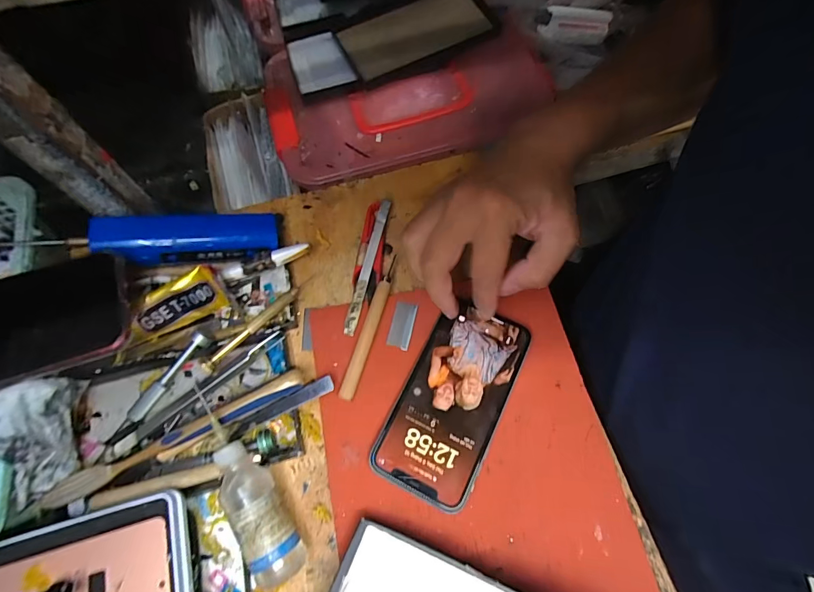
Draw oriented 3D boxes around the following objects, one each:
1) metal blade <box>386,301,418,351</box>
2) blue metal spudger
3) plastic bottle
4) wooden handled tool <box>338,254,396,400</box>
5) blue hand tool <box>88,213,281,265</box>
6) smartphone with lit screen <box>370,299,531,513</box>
[{"bbox_3d":[-0.004,0.024,0.340,0.019,0.004,0.039,13,72,2],"label":"metal blade"},{"bbox_3d":[-0.093,0.082,0.308,0.081,0.005,0.012,-26,63,-2],"label":"blue metal spudger"},{"bbox_3d":[-0.100,0.144,0.276,0.033,0.040,0.088,-34,71,-13],"label":"plastic bottle"},{"bbox_3d":[-0.030,0.024,0.336,0.011,0.010,0.121,15,68,7],"label":"wooden handled tool"},{"bbox_3d":[-0.171,-0.048,0.332,0.134,0.027,0.040,-6,66,-24],"label":"blue hand tool"},{"bbox_3d":[0.035,0.075,0.311,0.073,0.005,0.147,25,70,10],"label":"smartphone with lit screen"}]

